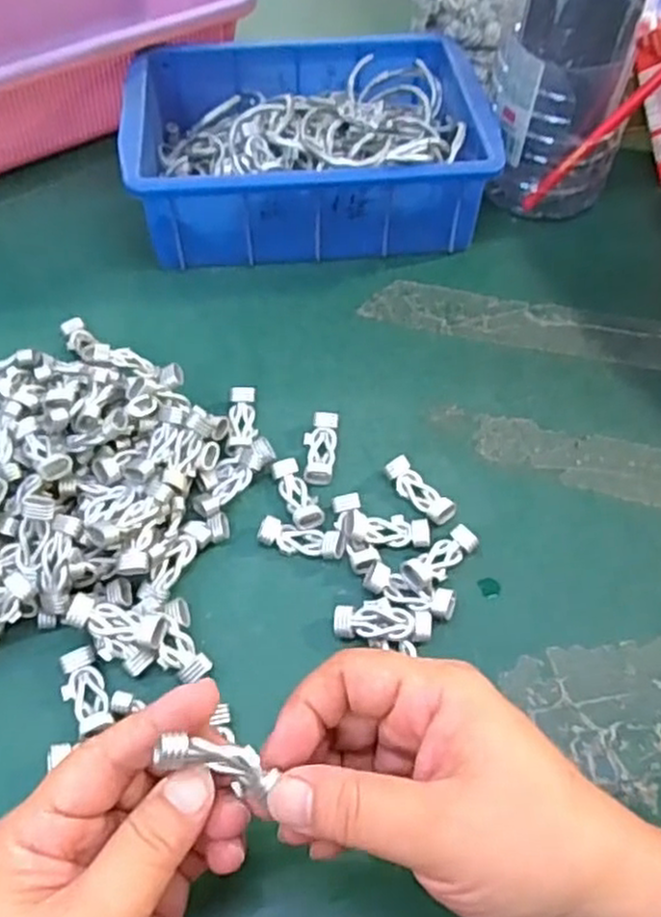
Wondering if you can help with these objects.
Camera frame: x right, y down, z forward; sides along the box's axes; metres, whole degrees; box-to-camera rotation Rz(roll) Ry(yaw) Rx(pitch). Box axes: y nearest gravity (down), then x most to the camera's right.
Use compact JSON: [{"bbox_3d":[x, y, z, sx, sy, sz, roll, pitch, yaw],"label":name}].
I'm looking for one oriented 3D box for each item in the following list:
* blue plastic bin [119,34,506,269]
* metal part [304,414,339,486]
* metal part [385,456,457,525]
[{"bbox_3d":[-0.017,-0.229,0.517,0.237,0.072,0.173,-4,57,-5],"label":"blue plastic bin"},{"bbox_3d":[-0.005,-0.006,0.403,0.018,0.008,0.046,3,56,0],"label":"metal part"},{"bbox_3d":[0.049,0.017,0.385,0.018,0.010,0.043,-31,63,-20],"label":"metal part"}]

